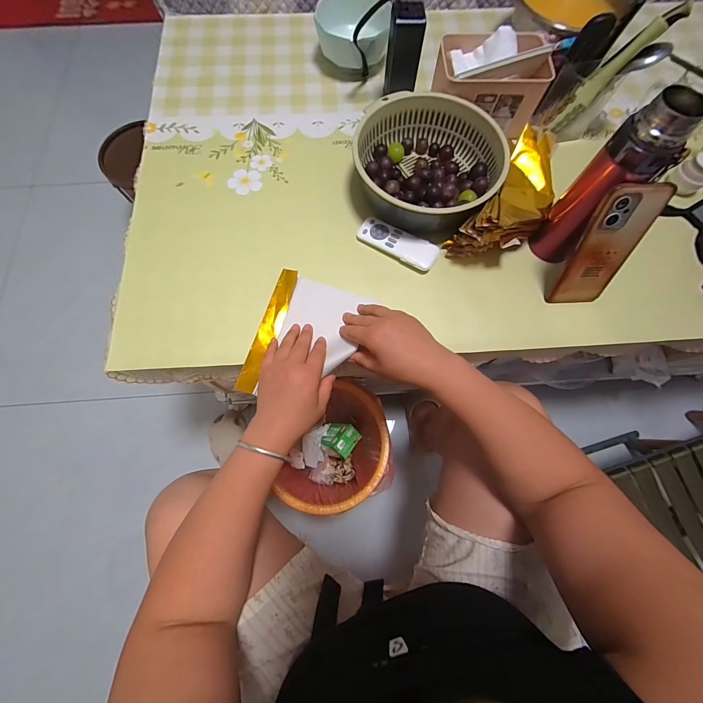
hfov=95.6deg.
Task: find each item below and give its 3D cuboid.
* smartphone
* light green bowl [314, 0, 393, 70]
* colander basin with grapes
[{"bbox_3d":[0.320,-0.127,0.406,0.069,0.160,0.017,1,49,-2],"label":"smartphone"},{"bbox_3d":[0.003,-0.568,0.577,0.125,0.074,0.117,1,73,-2],"label":"light green bowl"},{"bbox_3d":[0.115,-0.285,0.501,0.212,0.084,0.215,1,73,-2],"label":"colander basin with grapes"}]

